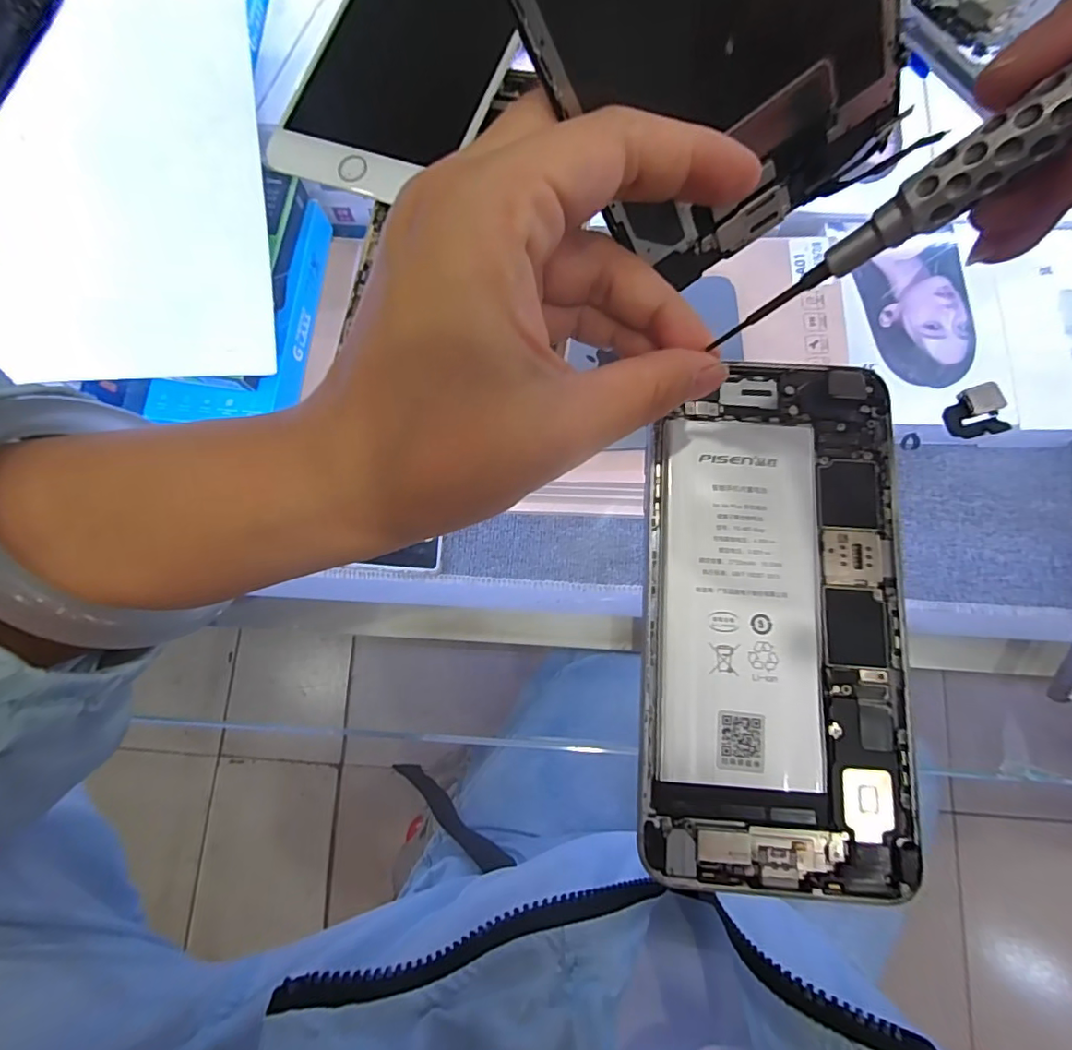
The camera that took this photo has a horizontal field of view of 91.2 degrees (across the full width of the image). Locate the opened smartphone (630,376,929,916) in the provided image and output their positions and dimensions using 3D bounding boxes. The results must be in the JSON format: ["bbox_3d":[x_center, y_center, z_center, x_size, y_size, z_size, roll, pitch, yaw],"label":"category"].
[{"bbox_3d":[0.072,0.025,0.160,0.076,0.005,0.155,4,79,2],"label":"opened smartphone"}]

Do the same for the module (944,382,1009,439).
[{"bbox_3d":[0.144,-0.037,0.171,0.018,0.005,0.016,-12,79,-1],"label":"module"}]

